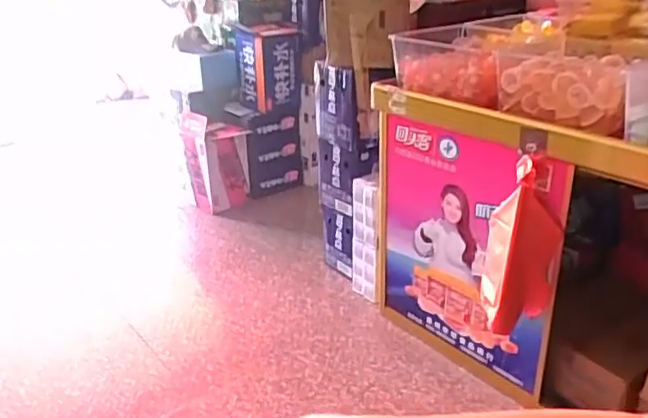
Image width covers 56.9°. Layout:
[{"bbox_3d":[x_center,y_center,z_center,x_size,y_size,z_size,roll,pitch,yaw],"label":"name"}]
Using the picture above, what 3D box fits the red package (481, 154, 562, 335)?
[{"bbox_3d":[0.439,0.078,1.326,0.154,0.355,0.172,7,25,17],"label":"red package"}]

